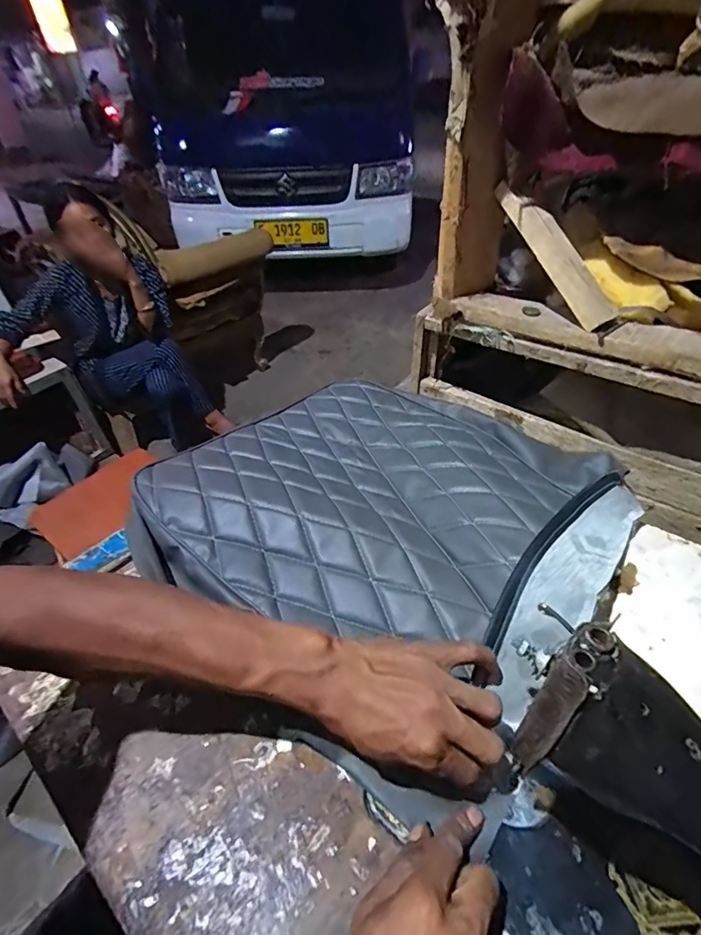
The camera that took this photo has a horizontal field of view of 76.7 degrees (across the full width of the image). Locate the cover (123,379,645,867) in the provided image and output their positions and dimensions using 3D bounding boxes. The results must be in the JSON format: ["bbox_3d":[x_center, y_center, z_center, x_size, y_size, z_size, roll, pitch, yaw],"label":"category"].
[{"bbox_3d":[0.037,0.039,0.538,0.492,0.050,0.467,26,49,28],"label":"cover"}]

